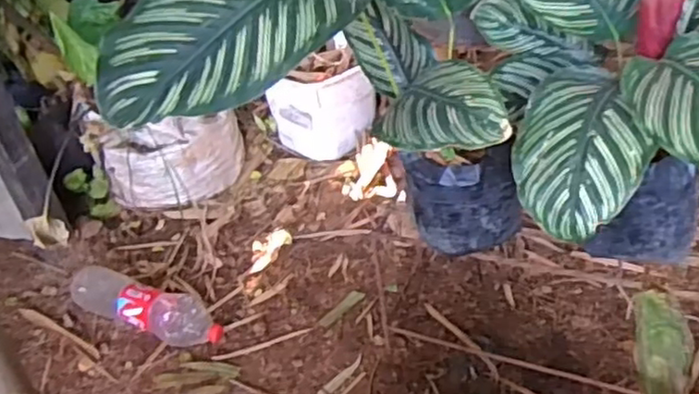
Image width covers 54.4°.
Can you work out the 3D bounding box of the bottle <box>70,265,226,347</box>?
[{"bbox_3d":[-0.387,0.200,1.274,0.323,0.077,0.086,14,42,21],"label":"bottle"}]

